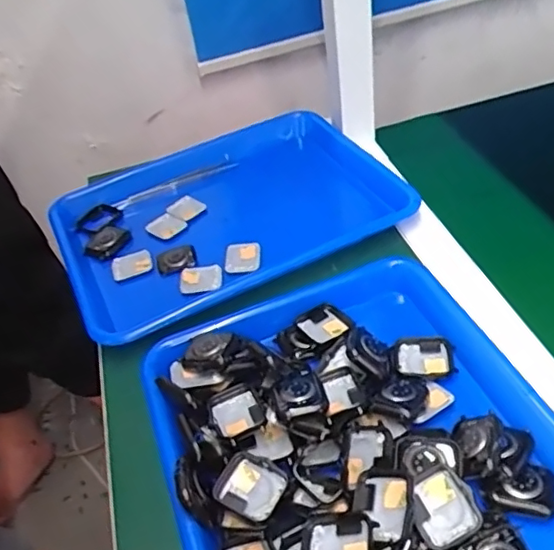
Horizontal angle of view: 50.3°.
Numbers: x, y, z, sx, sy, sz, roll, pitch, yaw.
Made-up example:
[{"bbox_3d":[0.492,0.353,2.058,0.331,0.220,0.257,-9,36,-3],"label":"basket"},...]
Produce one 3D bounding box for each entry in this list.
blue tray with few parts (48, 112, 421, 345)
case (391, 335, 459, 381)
[{"bbox_3d":[-0.051,-0.059,0.636,0.342,0.064,0.256,-23,43,-12],"label":"blue tray with few parts"},{"bbox_3d":[0.114,0.066,0.460,0.047,0.013,0.039,-5,43,7],"label":"case"}]

